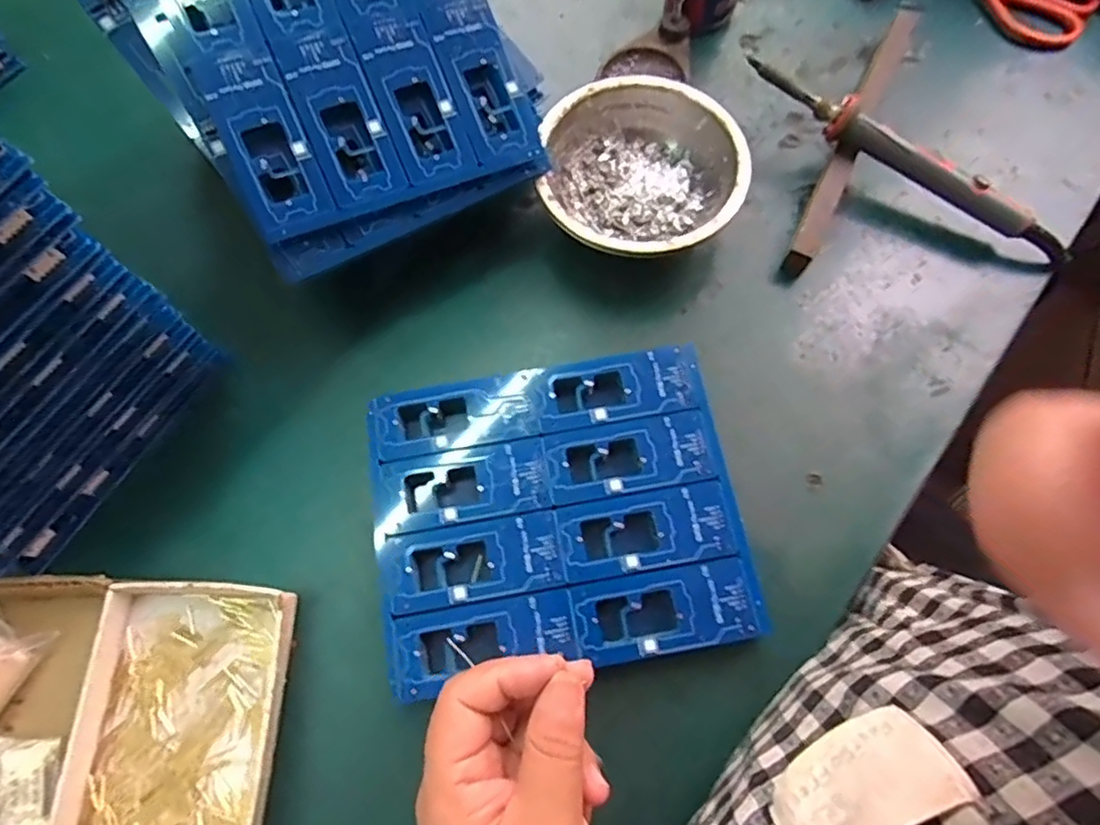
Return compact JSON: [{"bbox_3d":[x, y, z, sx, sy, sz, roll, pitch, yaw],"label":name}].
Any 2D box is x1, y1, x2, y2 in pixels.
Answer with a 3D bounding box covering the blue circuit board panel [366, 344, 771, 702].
[{"bbox_3d":[0.003,0.052,0.326,0.190,0.004,0.160,-10,71,-2],"label":"blue circuit board panel"}]

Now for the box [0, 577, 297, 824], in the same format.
[{"bbox_3d":[-0.233,0.181,0.290,0.189,0.026,0.190,3,71,2],"label":"box"}]

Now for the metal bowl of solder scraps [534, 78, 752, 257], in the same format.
[{"bbox_3d":[0.056,-0.149,0.385,0.121,0.046,0.125,0,71,1],"label":"metal bowl of solder scraps"}]

